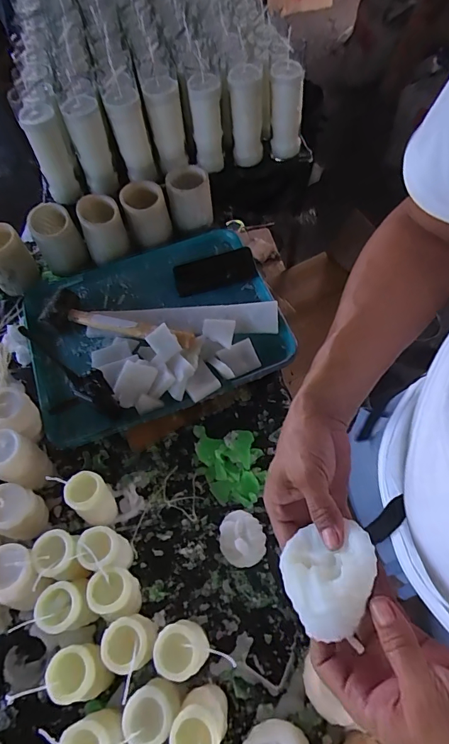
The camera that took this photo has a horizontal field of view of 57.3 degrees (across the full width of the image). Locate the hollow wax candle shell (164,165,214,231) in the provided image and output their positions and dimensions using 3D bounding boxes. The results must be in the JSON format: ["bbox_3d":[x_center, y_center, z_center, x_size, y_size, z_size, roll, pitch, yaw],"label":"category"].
[{"bbox_3d":[-0.074,-0.372,0.865,0.088,0.095,0.090,-14,62,-4],"label":"hollow wax candle shell"}]

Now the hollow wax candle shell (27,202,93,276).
[{"bbox_3d":[-0.336,-0.268,0.835,0.086,0.101,0.090,-27,63,-11],"label":"hollow wax candle shell"}]

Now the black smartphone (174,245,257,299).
[{"bbox_3d":[-0.020,-0.204,0.821,0.160,0.014,0.079,-13,62,-4],"label":"black smartphone"}]

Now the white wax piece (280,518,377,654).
[{"bbox_3d":[0.088,0.165,0.332,0.075,0.038,0.077,-24,17,12],"label":"white wax piece"}]

